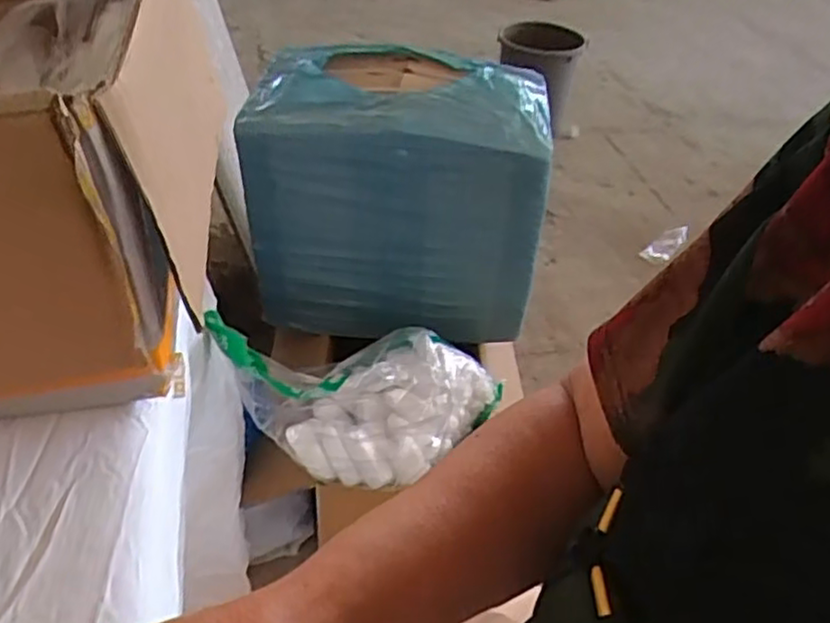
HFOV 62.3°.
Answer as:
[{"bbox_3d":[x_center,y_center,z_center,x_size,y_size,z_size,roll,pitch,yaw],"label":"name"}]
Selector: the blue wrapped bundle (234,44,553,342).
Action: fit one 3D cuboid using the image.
[{"bbox_3d":[-0.027,-0.182,1.029,0.393,0.343,0.252,4,41,0],"label":"blue wrapped bundle"}]

